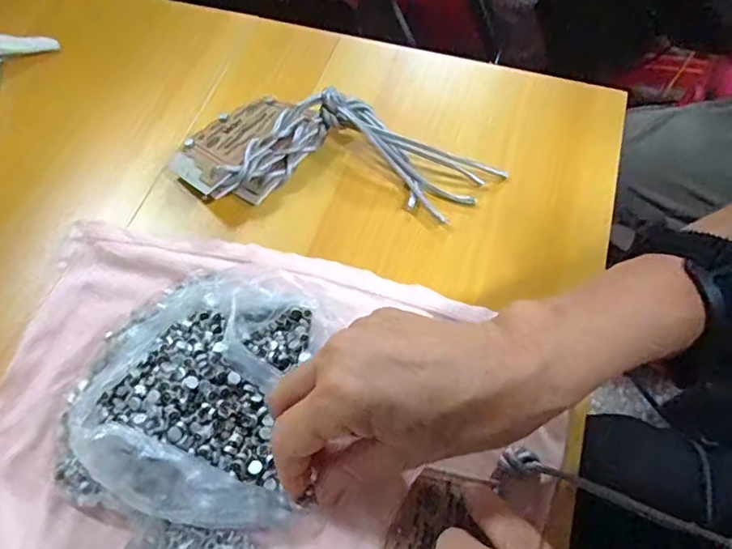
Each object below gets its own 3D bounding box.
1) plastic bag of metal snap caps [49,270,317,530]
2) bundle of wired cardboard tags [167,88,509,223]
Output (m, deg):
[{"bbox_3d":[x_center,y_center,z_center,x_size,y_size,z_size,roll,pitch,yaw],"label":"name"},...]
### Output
[{"bbox_3d":[-0.096,0.056,0.288,0.126,0.036,0.130,1,61,1],"label":"plastic bag of metal snap caps"},{"bbox_3d":[-0.020,-0.085,0.372,0.206,0.031,0.086,4,62,3],"label":"bundle of wired cardboard tags"}]

